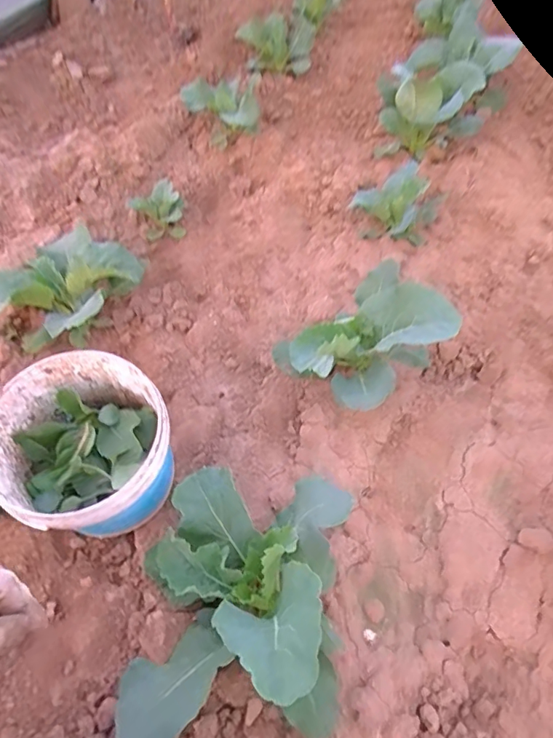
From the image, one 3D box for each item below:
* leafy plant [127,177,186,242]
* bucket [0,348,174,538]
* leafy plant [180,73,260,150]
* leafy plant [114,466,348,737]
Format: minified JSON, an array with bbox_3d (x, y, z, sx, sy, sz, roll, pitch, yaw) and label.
[{"bbox_3d":[-0.265,-0.353,1.093,0.113,0.076,0.105,-21,54,-12],"label":"leafy plant"},{"bbox_3d":[-0.243,0.126,0.662,0.207,0.228,0.216,-1,52,2],"label":"bucket"},{"bbox_3d":[-0.145,-0.751,1.380,0.171,0.128,0.204,-34,58,-22],"label":"leafy plant"},{"bbox_3d":[-0.041,0.247,0.547,0.233,0.147,0.295,1,52,3],"label":"leafy plant"}]

